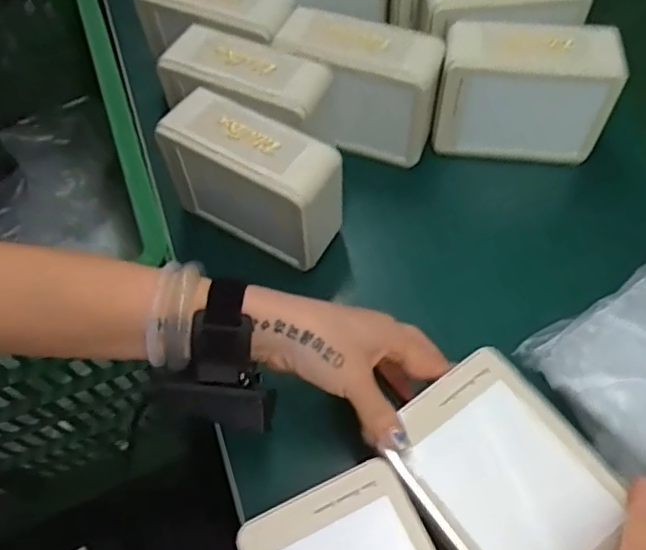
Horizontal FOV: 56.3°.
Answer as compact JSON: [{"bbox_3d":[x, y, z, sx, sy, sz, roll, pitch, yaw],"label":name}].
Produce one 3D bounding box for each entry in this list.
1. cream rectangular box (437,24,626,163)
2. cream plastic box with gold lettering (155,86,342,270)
[{"bbox_3d":[0.172,-0.156,0.525,0.141,0.102,0.062,4,60,4],"label":"cream rectangular box"},{"bbox_3d":[-0.056,-0.075,0.488,0.139,0.099,0.065,31,66,18],"label":"cream plastic box with gold lettering"}]

